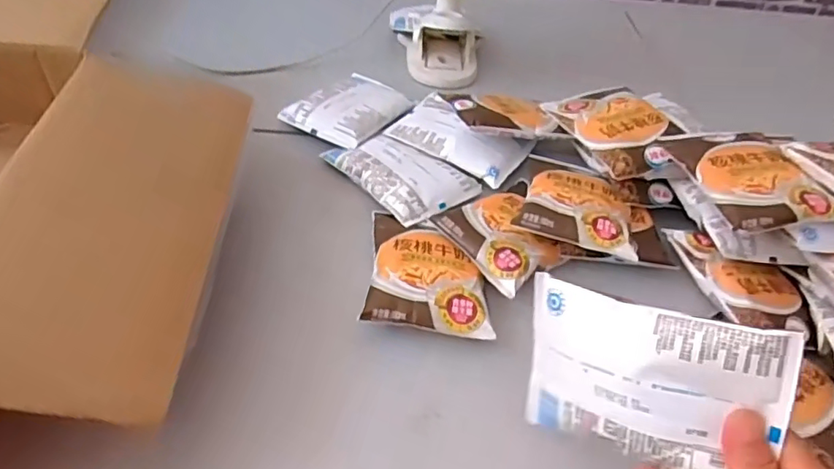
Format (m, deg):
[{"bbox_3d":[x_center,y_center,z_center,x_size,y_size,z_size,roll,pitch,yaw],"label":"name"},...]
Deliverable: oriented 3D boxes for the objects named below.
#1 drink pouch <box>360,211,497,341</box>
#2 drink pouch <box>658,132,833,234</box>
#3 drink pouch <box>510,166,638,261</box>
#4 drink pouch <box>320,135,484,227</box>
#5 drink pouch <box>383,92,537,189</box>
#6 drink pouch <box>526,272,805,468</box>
[{"bbox_3d":[0.010,0.026,0.452,0.093,0.018,0.115,6,46,-2],"label":"drink pouch"},{"bbox_3d":[0.284,-0.053,0.478,0.099,0.025,0.124,-3,47,-11],"label":"drink pouch"},{"bbox_3d":[0.140,-0.023,0.490,0.096,0.028,0.094,15,46,7],"label":"drink pouch"},{"bbox_3d":[-0.011,-0.061,0.531,0.094,0.017,0.119,-28,56,-30],"label":"drink pouch"},{"bbox_3d":[0.045,-0.101,0.575,0.129,0.022,0.085,27,49,18],"label":"drink pouch"},{"bbox_3d":[0.123,0.081,0.307,0.131,0.090,0.020,12,15,32],"label":"drink pouch"}]

